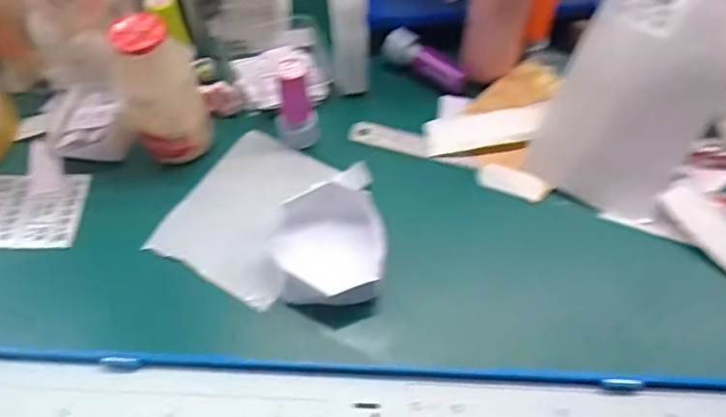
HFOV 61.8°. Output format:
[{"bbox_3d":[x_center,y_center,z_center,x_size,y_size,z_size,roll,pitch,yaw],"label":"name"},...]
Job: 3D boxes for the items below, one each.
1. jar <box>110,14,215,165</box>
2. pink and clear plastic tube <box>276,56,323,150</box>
[{"bbox_3d":[-0.114,-0.063,0.349,0.033,0.094,0.035,0,56,0],"label":"jar"},{"bbox_3d":[-0.040,-0.062,0.368,0.025,0.059,0.018,-8,56,-5],"label":"pink and clear plastic tube"}]

